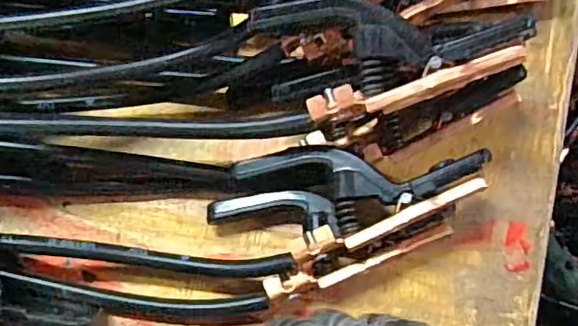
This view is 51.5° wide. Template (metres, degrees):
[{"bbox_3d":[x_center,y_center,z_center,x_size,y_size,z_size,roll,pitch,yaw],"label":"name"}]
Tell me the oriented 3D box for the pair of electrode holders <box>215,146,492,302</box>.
[{"bbox_3d":[0.027,0.022,0.284,0.128,0.039,0.066,-11,72,-2],"label":"pair of electrode holders"}]

